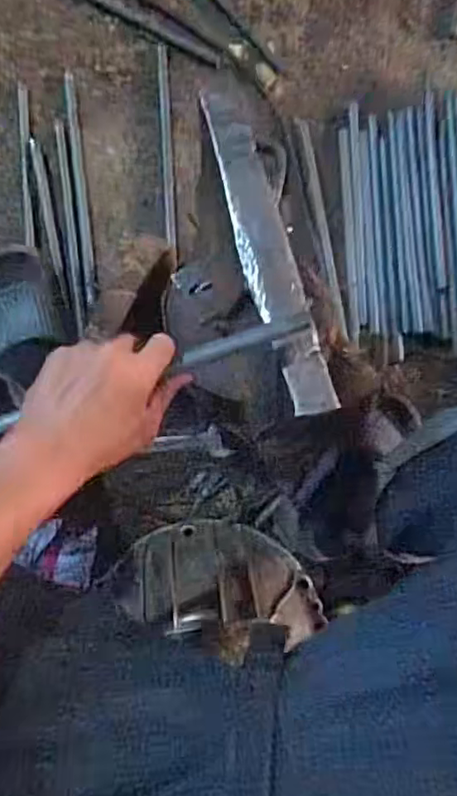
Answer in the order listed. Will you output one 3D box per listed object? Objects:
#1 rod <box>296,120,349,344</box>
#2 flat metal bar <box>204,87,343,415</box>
[{"bbox_3d":[0.141,-0.250,0.901,0.016,0.013,0.337,-10,87,-9],"label":"rod"},{"bbox_3d":[0.032,-0.130,0.529,0.043,0.010,0.297,-15,82,-7],"label":"flat metal bar"}]

